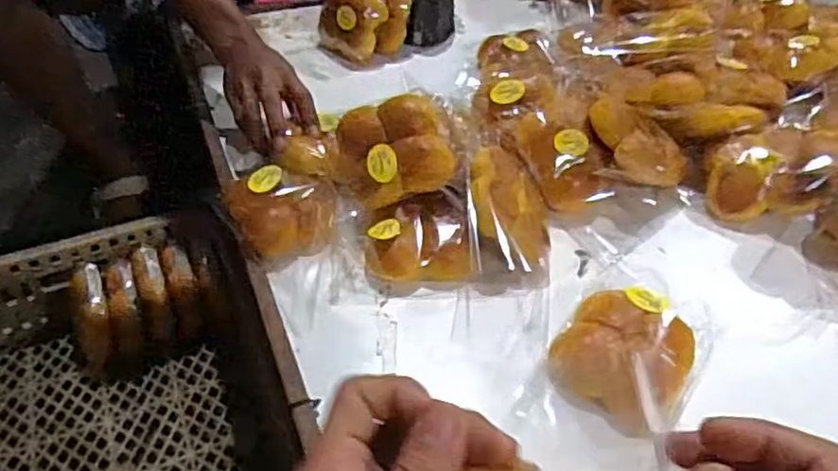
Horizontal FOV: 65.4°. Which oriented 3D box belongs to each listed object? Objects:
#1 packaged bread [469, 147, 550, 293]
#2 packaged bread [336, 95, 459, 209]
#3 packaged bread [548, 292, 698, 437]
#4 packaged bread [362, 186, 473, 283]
[{"bbox_3d":[0.090,-0.019,0.640,0.085,0.080,0.166,3,45,2],"label":"packaged bread"},{"bbox_3d":[-0.022,-0.087,0.666,0.116,0.050,0.108,-15,78,-16],"label":"packaged bread"},{"bbox_3d":[0.174,0.102,0.554,0.102,0.039,0.125,24,49,21],"label":"packaged bread"},{"bbox_3d":[0.002,0.005,0.637,0.105,0.055,0.077,-3,45,-4],"label":"packaged bread"}]

